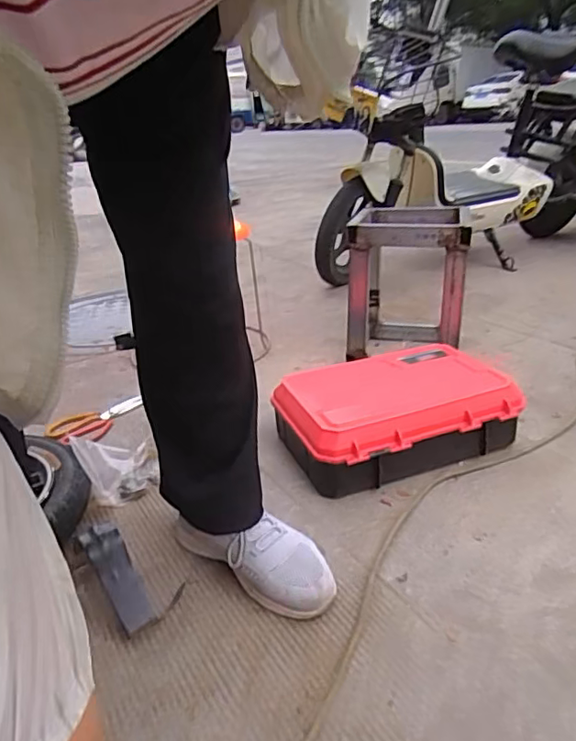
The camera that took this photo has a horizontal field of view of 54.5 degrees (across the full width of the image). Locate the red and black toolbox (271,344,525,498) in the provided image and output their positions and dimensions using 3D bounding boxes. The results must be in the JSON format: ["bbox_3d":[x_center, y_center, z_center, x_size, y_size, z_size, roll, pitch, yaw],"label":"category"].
[{"bbox_3d":[0.180,0.080,0.943,0.348,0.136,0.217,-14,27,-18],"label":"red and black toolbox"}]

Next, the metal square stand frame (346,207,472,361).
[{"bbox_3d":[0.267,-0.180,1.244,0.229,0.302,0.268,2,26,16],"label":"metal square stand frame"}]

